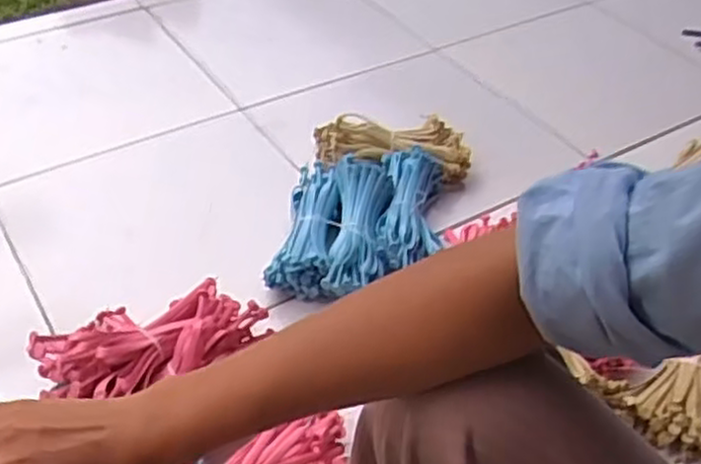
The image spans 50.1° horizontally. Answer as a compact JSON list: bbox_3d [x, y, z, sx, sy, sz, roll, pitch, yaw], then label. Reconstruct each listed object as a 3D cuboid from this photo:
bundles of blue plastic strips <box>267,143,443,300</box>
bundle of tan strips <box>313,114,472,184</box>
[{"bbox_3d":[0.015,-0.017,0.980,0.195,0.081,0.254,9,44,6],"label":"bundles of blue plastic strips"},{"bbox_3d":[0.060,-0.122,1.112,0.232,0.083,0.075,9,44,6],"label":"bundle of tan strips"}]

